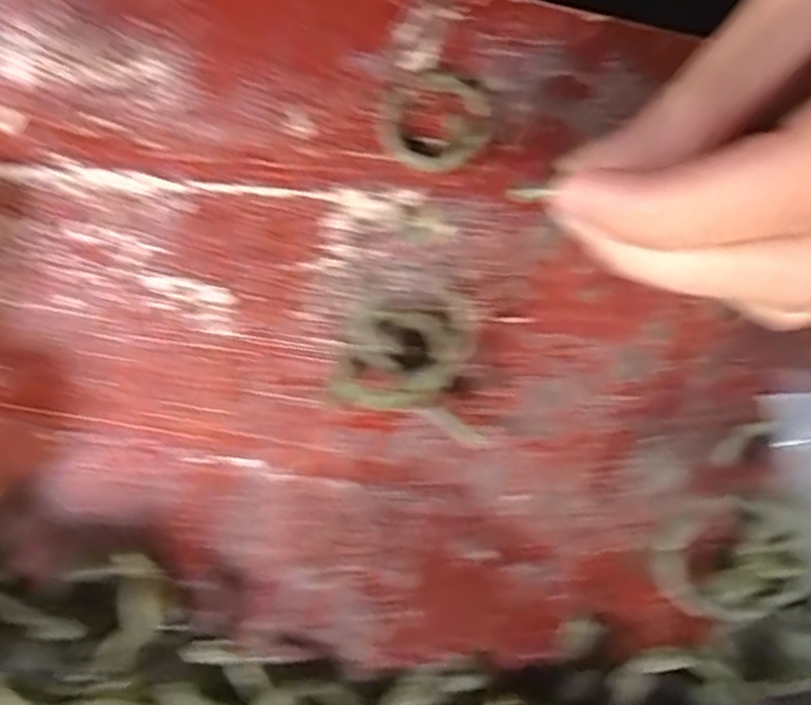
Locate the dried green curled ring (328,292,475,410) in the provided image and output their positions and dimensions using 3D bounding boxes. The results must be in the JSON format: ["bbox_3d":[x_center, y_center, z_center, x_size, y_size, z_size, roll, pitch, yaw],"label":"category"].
[{"bbox_3d":[0.000,-0.001,0.136,0.030,0.009,0.025,-3,75,0],"label":"dried green curled ring"}]

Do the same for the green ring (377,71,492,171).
[{"bbox_3d":[0.007,-0.055,0.153,0.025,0.007,0.027,0,75,1],"label":"green ring"}]

